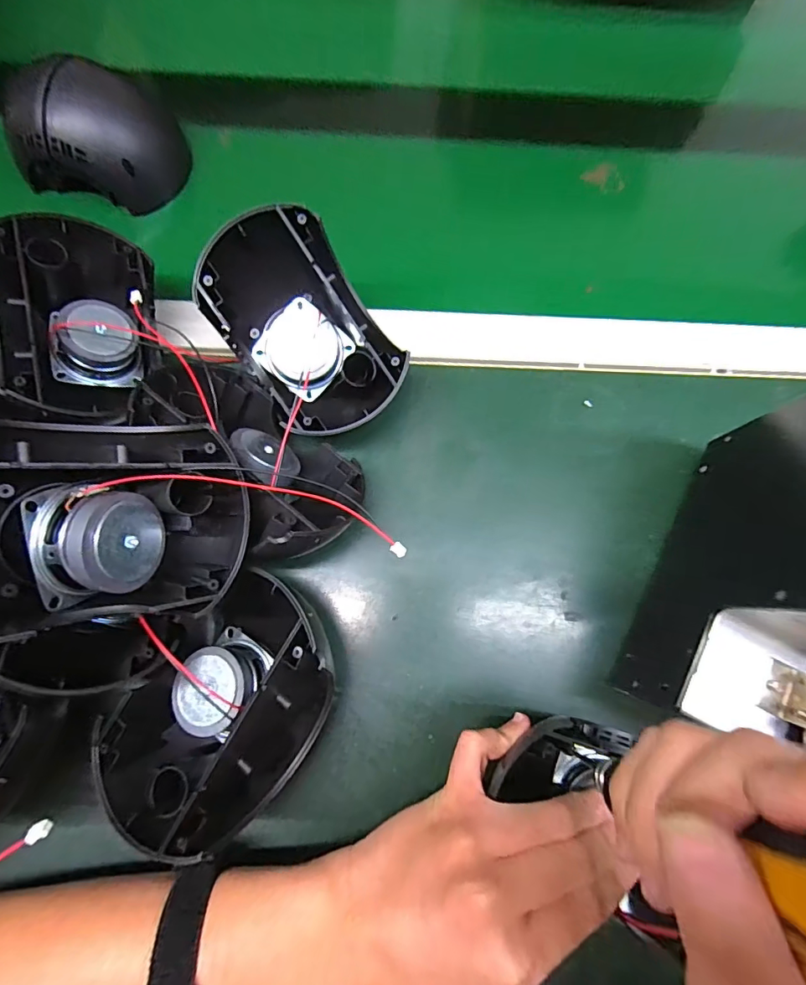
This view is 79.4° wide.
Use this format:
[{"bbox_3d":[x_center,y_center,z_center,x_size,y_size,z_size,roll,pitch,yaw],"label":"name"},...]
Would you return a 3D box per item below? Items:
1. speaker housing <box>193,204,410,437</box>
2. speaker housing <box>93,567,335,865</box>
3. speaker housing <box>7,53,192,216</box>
[{"bbox_3d":[-0.059,-0.095,0.312,0.091,0.091,0.126,-32,79,-10],"label":"speaker housing"},{"bbox_3d":[-0.096,0.117,0.260,0.099,0.076,0.126,31,76,6],"label":"speaker housing"},{"bbox_3d":[-0.227,-0.259,0.362,0.120,0.078,0.066,-24,77,-8],"label":"speaker housing"}]

